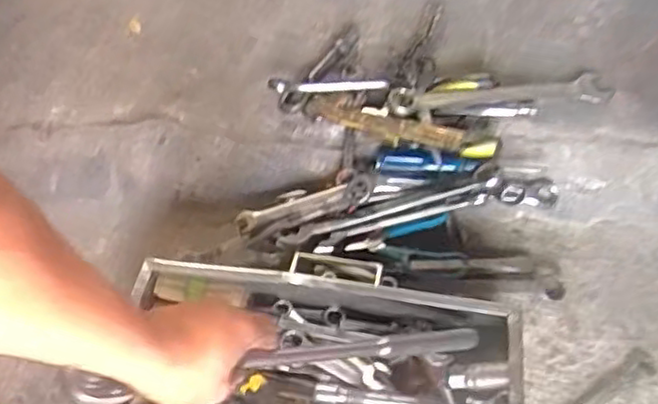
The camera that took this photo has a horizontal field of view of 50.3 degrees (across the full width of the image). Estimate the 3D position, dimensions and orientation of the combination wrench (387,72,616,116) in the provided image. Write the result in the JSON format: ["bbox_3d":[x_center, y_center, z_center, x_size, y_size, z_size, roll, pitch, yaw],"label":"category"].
[{"bbox_3d":[0.217,-0.135,0.887,0.300,0.014,0.042,-5,60,-13],"label":"combination wrench"}]

